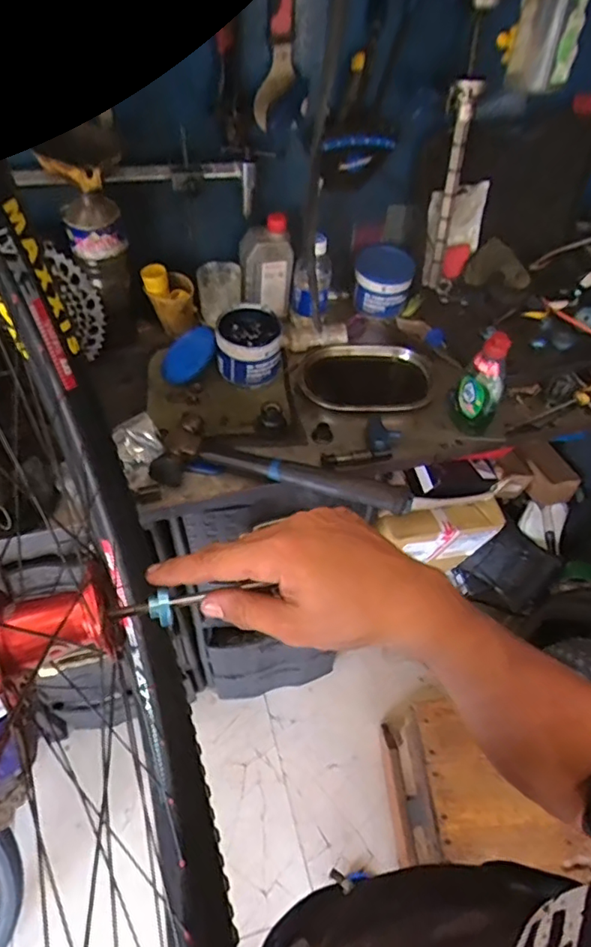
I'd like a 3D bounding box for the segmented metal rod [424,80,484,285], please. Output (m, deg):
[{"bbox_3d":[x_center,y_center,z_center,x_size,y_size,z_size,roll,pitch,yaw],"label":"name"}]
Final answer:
[{"bbox_3d":[0.229,-0.433,0.868,0.048,0.294,0.040,6,52,1],"label":"segmented metal rod"}]

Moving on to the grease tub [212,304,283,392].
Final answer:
[{"bbox_3d":[-0.071,-0.201,0.863,0.097,0.066,0.101,2,52,-3],"label":"grease tub"}]

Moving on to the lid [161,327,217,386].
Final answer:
[{"bbox_3d":[-0.168,-0.188,0.877,0.093,0.009,0.105,30,79,38],"label":"lid"}]

